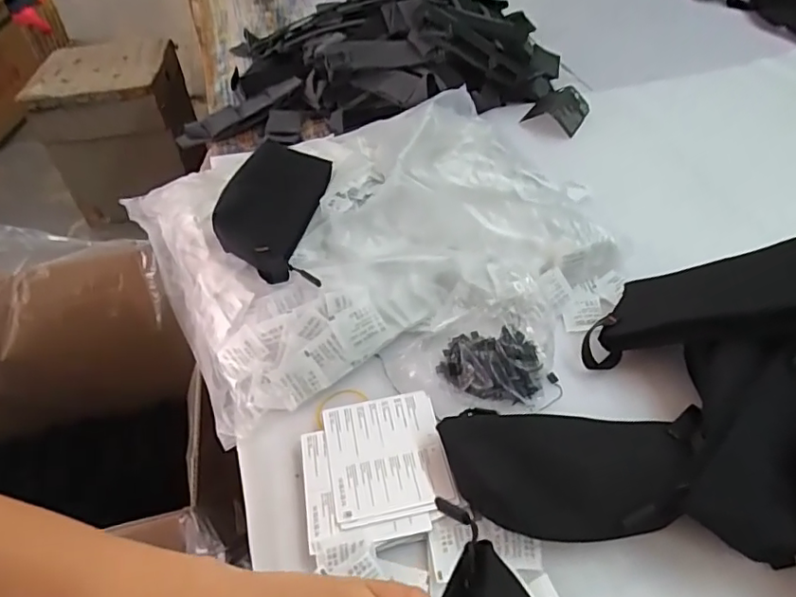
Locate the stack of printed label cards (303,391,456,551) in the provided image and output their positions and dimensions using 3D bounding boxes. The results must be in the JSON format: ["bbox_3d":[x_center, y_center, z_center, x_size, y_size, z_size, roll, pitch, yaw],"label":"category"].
[{"bbox_3d":[-0.018,0.132,0.447,0.112,0.010,0.117,-8,46,-9],"label":"stack of printed label cards"}]

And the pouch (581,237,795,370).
[{"bbox_3d":[0.268,0.000,0.484,0.210,0.026,0.094,-18,36,32],"label":"pouch"}]

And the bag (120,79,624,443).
[{"bbox_3d":[-0.015,-0.092,0.612,0.467,0.065,0.399,-21,49,-20],"label":"bag"}]

